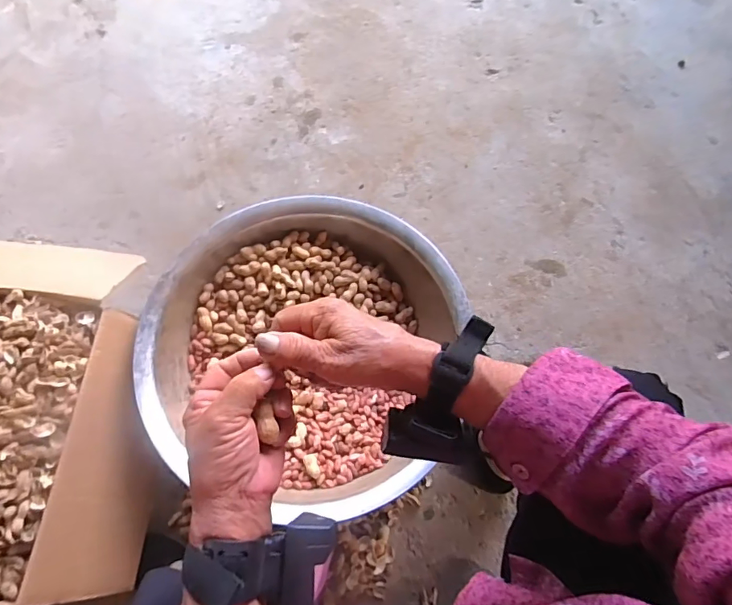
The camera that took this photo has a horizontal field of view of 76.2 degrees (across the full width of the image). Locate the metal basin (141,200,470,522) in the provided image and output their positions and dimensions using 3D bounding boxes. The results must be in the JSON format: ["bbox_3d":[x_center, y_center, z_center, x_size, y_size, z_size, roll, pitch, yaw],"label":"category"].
[{"bbox_3d":[-0.078,0.049,0.657,0.395,0.129,0.383,20,72,5],"label":"metal basin"}]

